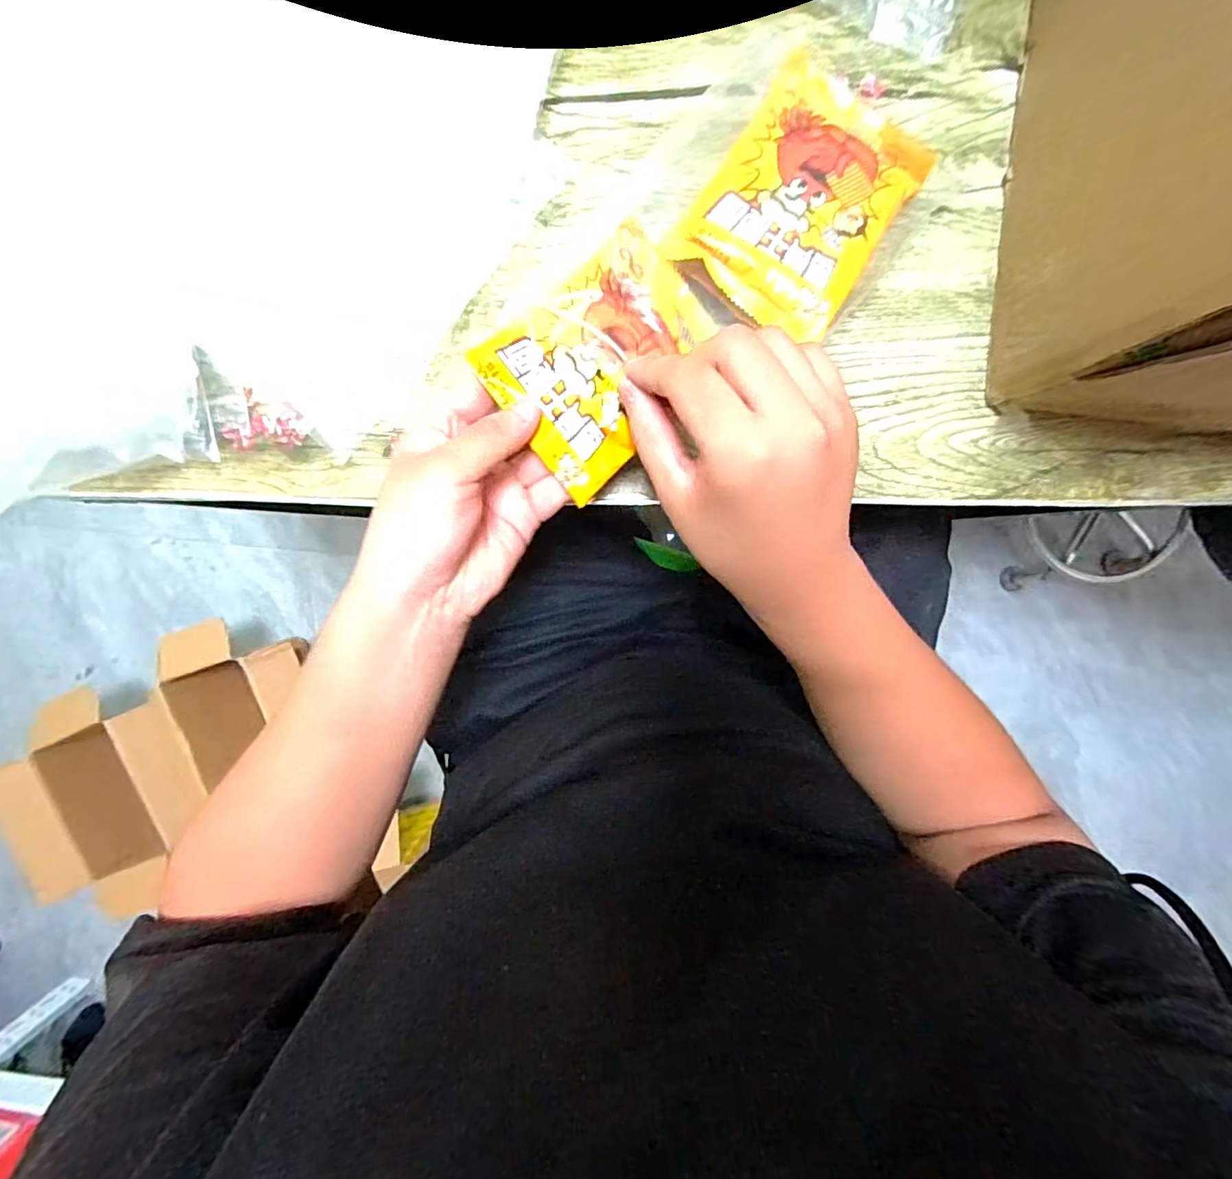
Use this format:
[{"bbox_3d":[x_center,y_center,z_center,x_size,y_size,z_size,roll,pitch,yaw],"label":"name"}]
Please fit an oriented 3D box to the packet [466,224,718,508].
[{"bbox_3d":[-0.003,-0.114,0.269,0.110,0.021,0.087,-39,93,5],"label":"packet"}]

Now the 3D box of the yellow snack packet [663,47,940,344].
[{"bbox_3d":[0.098,-0.202,0.279,0.091,0.020,0.126,33,96,-2],"label":"yellow snack packet"}]

